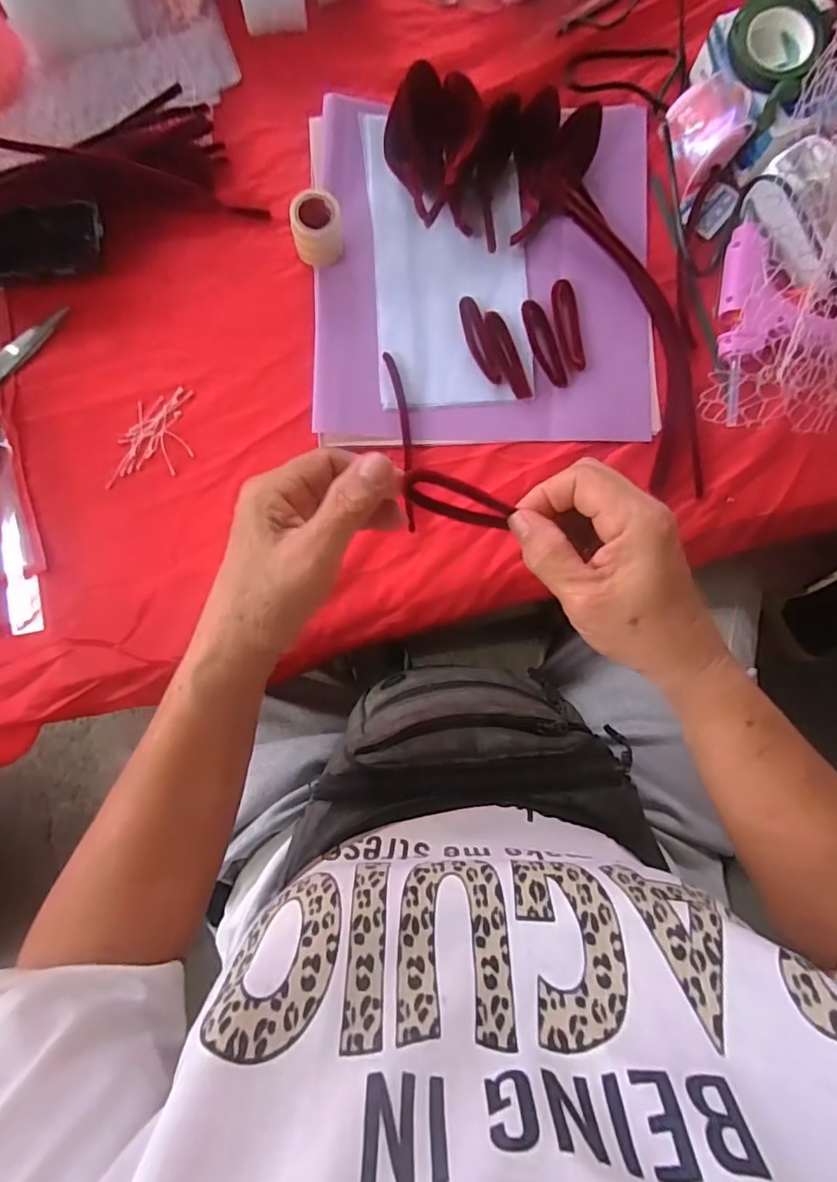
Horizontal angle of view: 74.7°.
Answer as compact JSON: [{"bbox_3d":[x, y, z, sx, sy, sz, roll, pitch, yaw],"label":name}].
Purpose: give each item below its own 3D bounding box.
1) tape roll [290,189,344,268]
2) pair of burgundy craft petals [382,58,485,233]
[{"bbox_3d":[-0.076,-0.273,0.420,0.038,0.040,0.041,0,88,0],"label":"tape roll"},{"bbox_3d":[0.009,-0.331,0.418,0.073,0.040,0.097,6,88,0],"label":"pair of burgundy craft petals"}]

